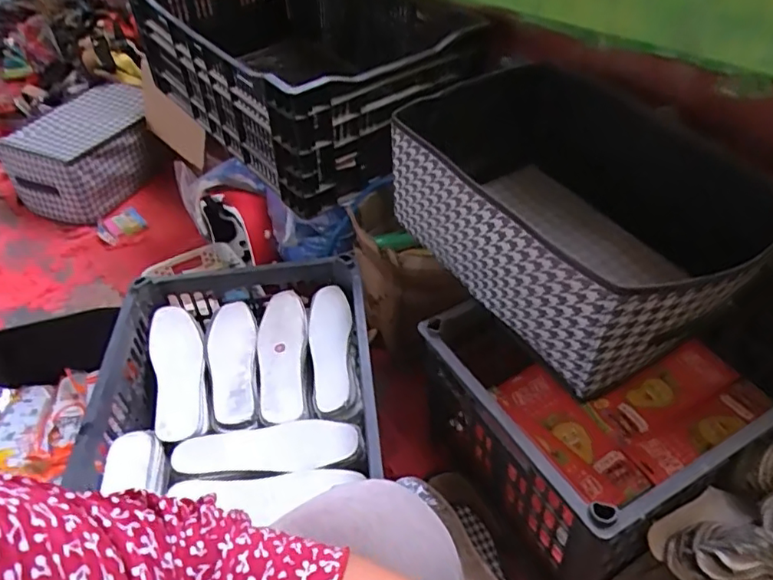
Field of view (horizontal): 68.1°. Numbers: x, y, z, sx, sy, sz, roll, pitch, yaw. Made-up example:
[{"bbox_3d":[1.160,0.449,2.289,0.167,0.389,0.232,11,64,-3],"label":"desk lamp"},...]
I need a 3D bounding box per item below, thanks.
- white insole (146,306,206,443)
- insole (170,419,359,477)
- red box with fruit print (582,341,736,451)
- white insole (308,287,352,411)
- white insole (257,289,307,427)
[{"bbox_3d":[-0.291,0.104,0.791,0.076,0.012,0.234,-20,47,-12],"label":"white insole"},{"bbox_3d":[-0.147,0.189,0.694,0.220,0.010,0.067,-6,45,2],"label":"insole"},{"bbox_3d":[0.412,0.154,0.859,0.214,0.029,0.086,-23,47,-15],"label":"red box with fruit print"},{"bbox_3d":[-0.081,0.076,0.804,0.062,0.013,0.214,-19,40,12],"label":"white insole"},{"bbox_3d":[-0.147,0.090,0.811,0.070,0.016,0.224,-11,45,-3],"label":"white insole"}]

